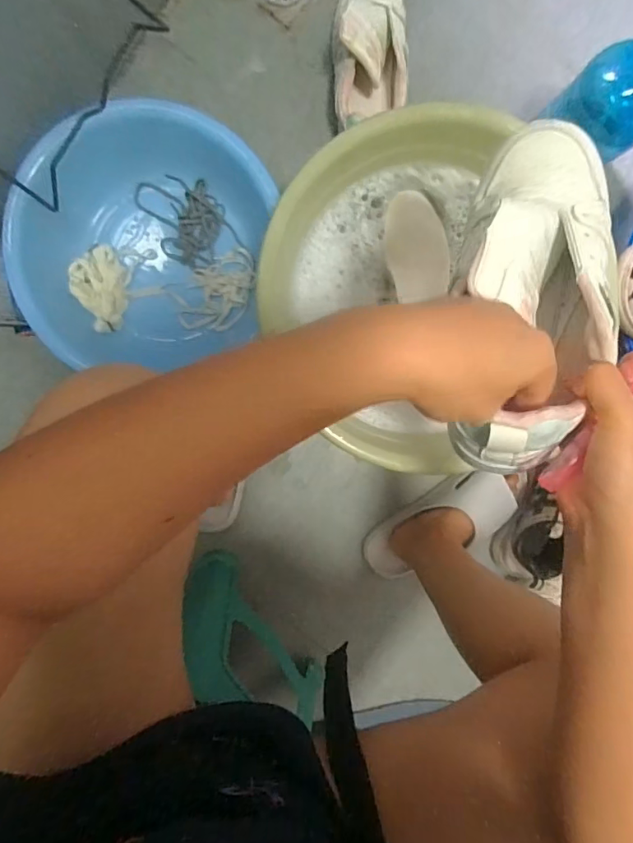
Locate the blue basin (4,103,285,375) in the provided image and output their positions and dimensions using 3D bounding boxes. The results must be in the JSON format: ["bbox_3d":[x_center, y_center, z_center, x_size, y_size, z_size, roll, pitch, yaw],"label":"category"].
[{"bbox_3d":[-0.219,-0.244,0.651,0.291,0.111,0.346,8,97,-4],"label":"blue basin"}]

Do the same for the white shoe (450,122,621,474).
[{"bbox_3d":[0.134,-0.088,0.325,0.091,0.079,0.224,9,77,-4],"label":"white shoe"}]

